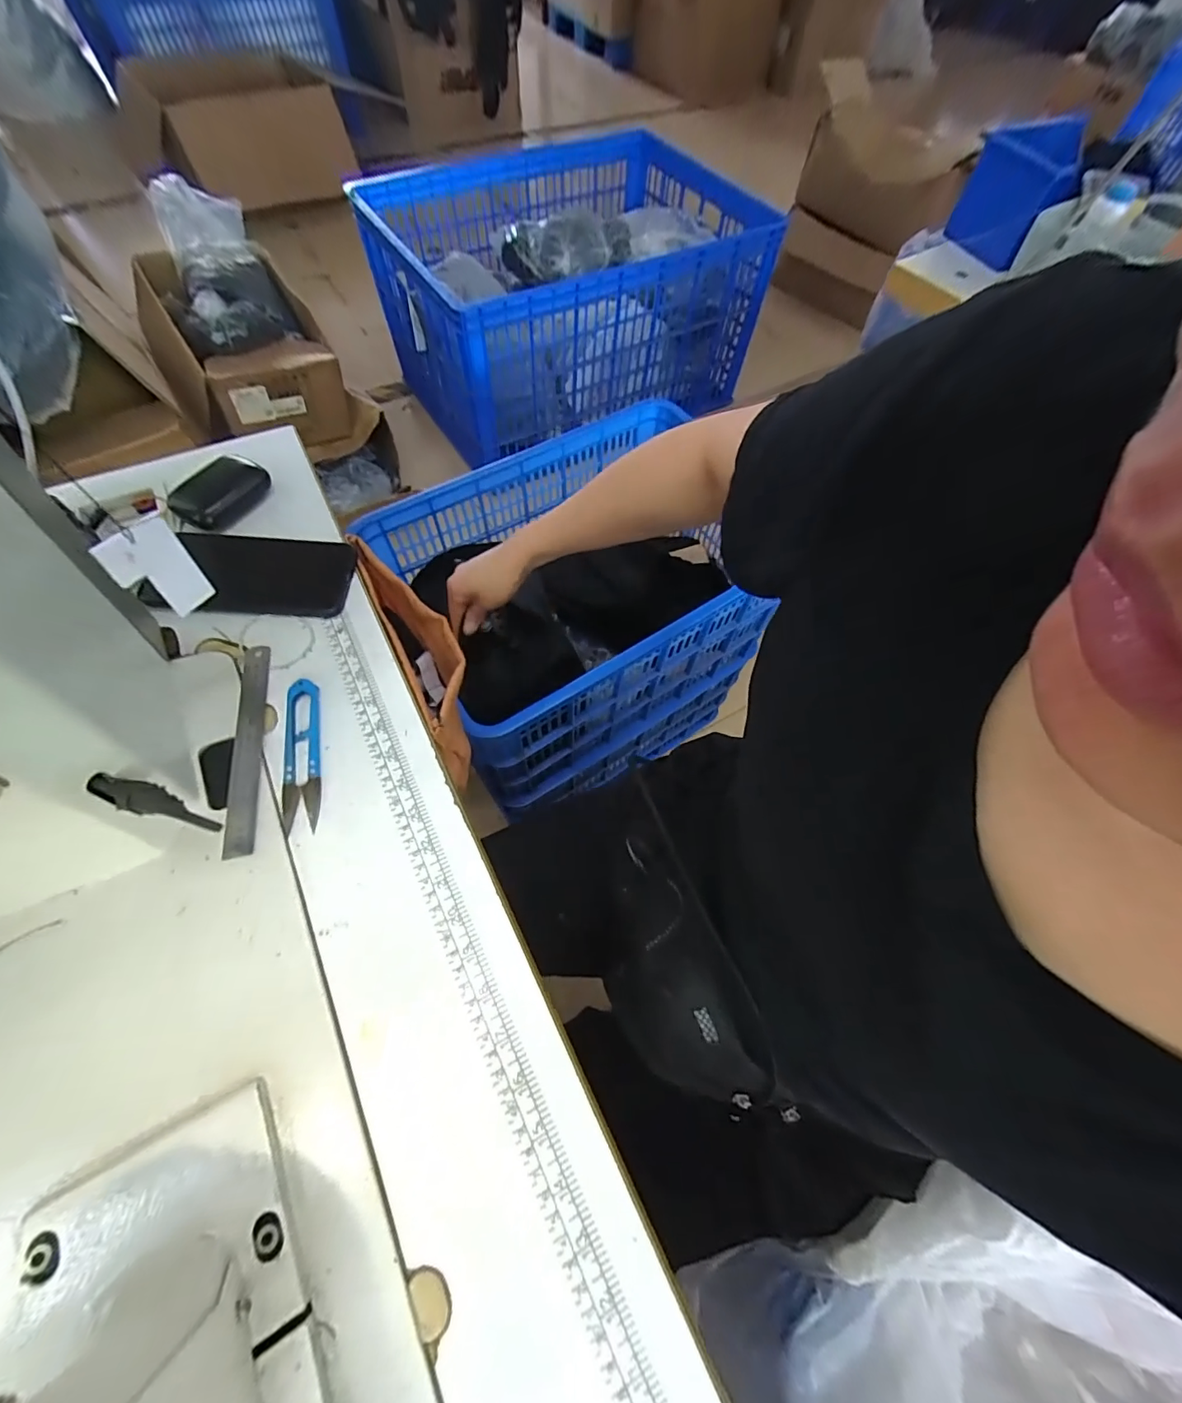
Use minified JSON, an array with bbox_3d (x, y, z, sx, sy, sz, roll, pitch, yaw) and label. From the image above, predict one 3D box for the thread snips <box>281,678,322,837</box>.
[{"bbox_3d":[-0.212,0.036,0.366,0.026,0.010,0.114,-11,64,-8],"label":"thread snips"}]

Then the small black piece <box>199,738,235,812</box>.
[{"bbox_3d":[-0.266,0.052,0.356,0.020,0.006,0.053,-13,64,-9],"label":"small black piece"}]

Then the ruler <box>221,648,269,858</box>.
[{"bbox_3d":[-0.252,0.030,0.370,0.020,0.004,0.168,-10,61,-9],"label":"ruler"}]

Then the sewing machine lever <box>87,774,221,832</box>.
[{"bbox_3d":[-0.236,0.056,0.275,0.065,0.010,0.017,23,63,-7],"label":"sewing machine lever"}]

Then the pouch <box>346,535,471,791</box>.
[{"bbox_3d":[-0.155,-0.040,0.494,0.051,0.143,0.226,-25,66,-15],"label":"pouch"}]

